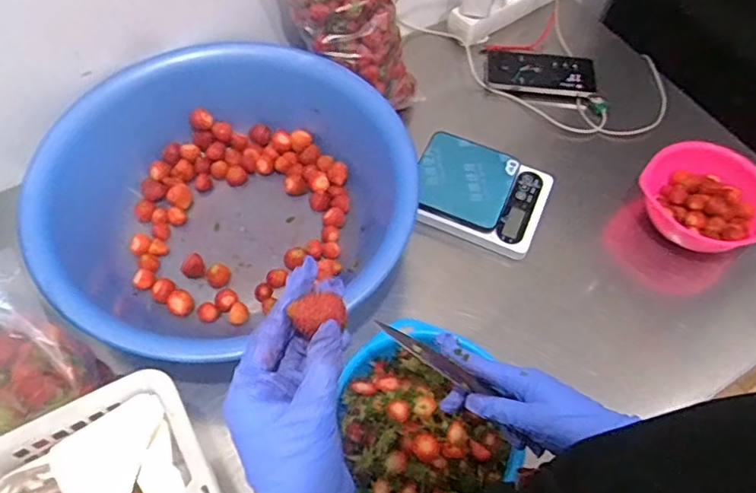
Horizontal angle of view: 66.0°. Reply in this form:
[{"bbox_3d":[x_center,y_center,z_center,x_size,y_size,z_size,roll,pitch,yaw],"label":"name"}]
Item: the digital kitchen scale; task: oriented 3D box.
[{"bbox_3d":[0.133,-0.070,0.760,0.166,0.045,0.130,20,60,9],"label":"digital kitchen scale"}]

